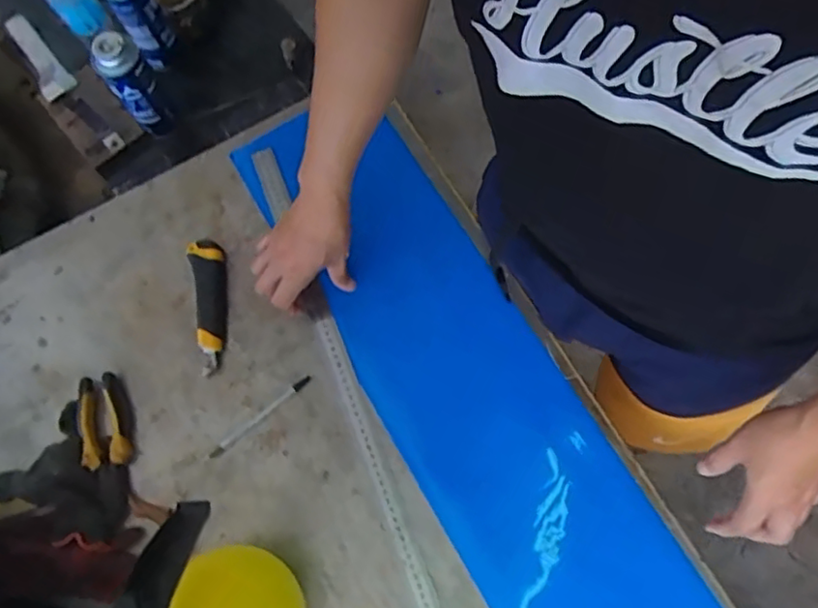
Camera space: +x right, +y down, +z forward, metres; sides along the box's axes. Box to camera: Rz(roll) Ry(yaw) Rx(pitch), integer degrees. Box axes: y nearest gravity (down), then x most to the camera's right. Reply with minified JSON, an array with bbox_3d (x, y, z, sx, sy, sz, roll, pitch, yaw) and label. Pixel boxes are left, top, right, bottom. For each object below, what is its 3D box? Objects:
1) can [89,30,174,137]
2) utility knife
[{"bbox_3d":[-0.408,-0.325,0.941,0.061,0.158,0.067,0,72,1],"label":"can"},{"bbox_3d":[-0.234,-0.002,0.734,0.038,0.022,0.158,-8,72,-1],"label":"utility knife"}]

